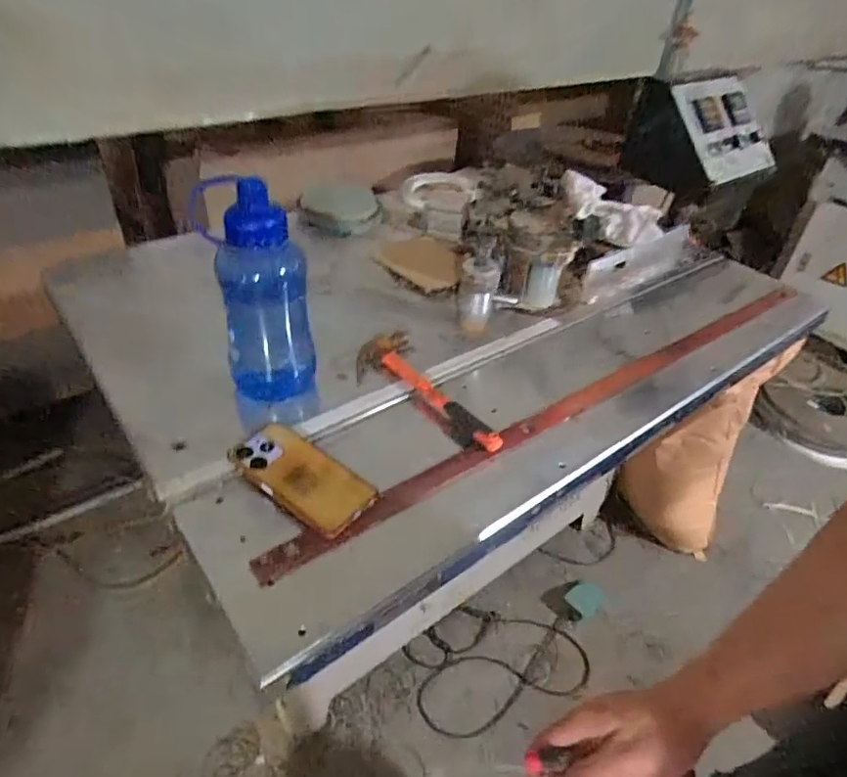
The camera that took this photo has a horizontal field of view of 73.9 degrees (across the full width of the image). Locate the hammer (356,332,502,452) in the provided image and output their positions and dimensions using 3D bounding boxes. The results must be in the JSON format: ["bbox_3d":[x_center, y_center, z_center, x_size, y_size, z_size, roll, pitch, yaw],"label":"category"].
[{"bbox_3d":[0.003,0.006,0.758,0.095,0.032,0.258,-24,46,-31],"label":"hammer"}]

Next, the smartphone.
[{"bbox_3d":[-0.134,0.097,0.631,0.175,0.018,0.088,28,44,28],"label":"smartphone"}]

